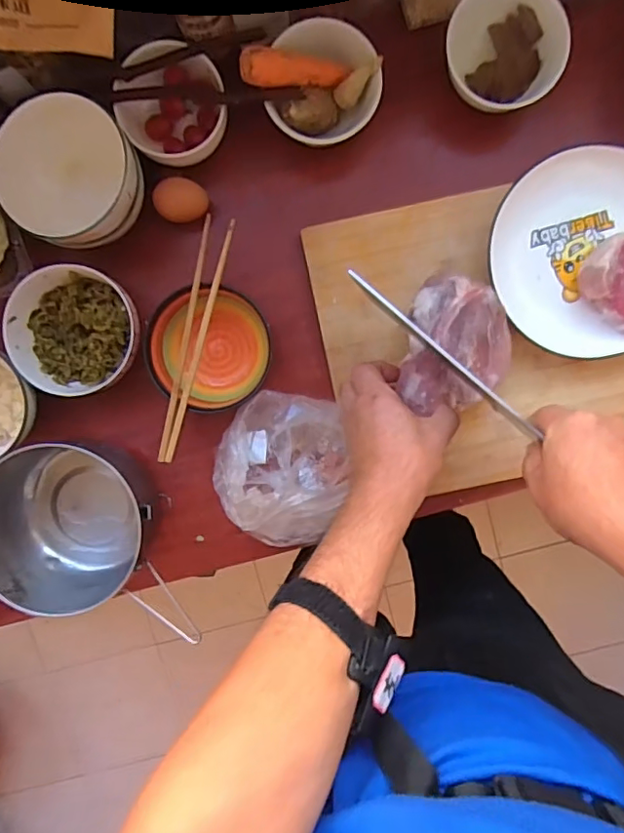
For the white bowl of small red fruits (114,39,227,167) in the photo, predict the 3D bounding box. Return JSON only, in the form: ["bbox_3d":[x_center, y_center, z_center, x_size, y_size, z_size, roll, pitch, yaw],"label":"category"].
[{"bbox_3d":[-0.133,-0.301,0.532,0.097,0.045,0.102,0,97,0],"label":"white bowl of small red fruits"}]

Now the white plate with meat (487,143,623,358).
[{"bbox_3d":[0.280,-0.163,0.538,0.201,0.045,0.189,0,97,0],"label":"white plate with meat"}]

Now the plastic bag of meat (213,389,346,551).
[{"bbox_3d":[-0.028,0.046,0.537,0.125,0.104,0.140,32,96,-4],"label":"plastic bag of meat"}]

